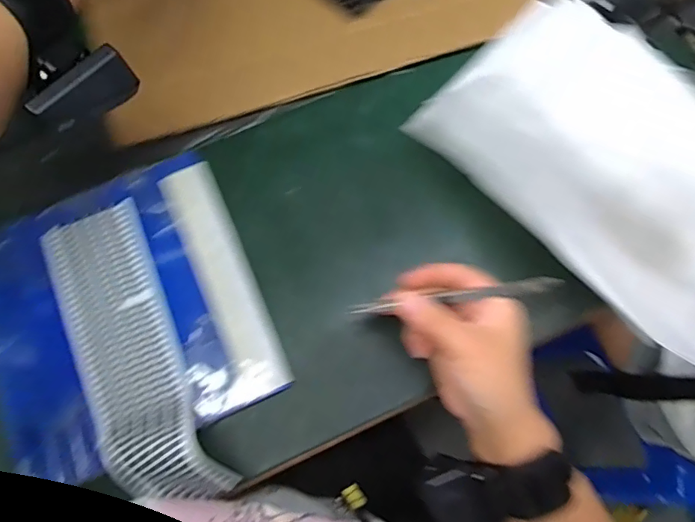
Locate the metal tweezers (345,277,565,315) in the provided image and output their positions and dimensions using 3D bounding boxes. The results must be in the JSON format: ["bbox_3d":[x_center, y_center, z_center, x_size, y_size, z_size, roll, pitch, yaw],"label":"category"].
[{"bbox_3d":[0.070,0.023,0.328,0.139,0.008,0.009,-7,73,5],"label":"metal tweezers"}]

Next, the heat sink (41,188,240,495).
[{"bbox_3d":[-0.165,0.071,0.377,0.081,0.023,0.235,-26,75,-7],"label":"heat sink"}]

